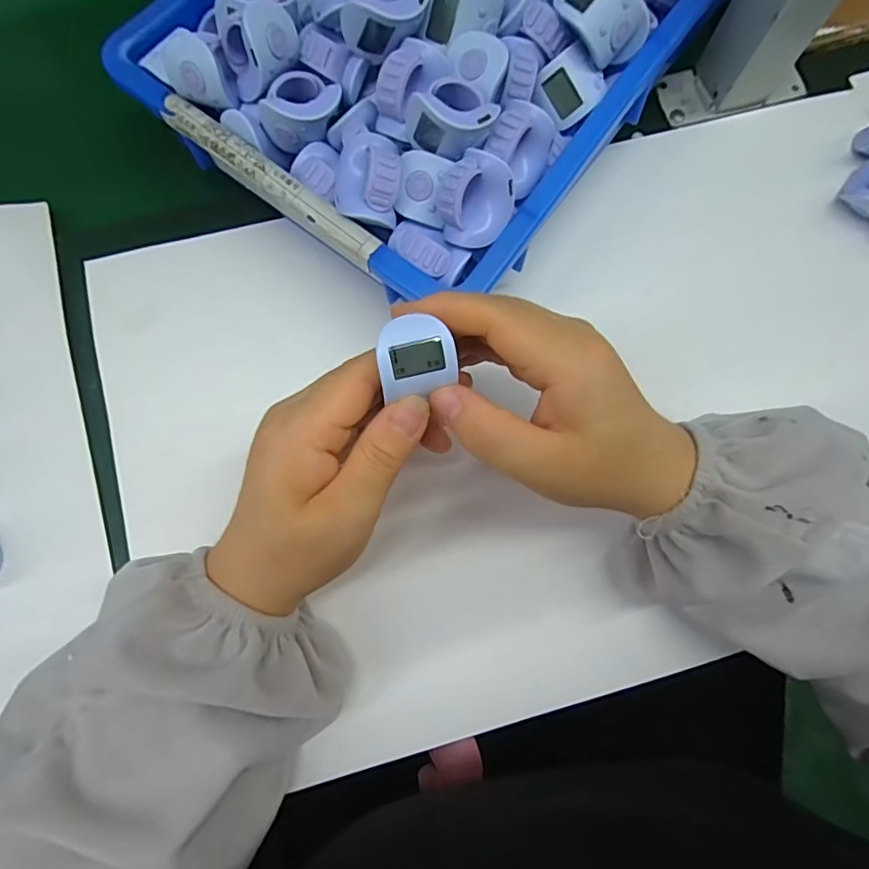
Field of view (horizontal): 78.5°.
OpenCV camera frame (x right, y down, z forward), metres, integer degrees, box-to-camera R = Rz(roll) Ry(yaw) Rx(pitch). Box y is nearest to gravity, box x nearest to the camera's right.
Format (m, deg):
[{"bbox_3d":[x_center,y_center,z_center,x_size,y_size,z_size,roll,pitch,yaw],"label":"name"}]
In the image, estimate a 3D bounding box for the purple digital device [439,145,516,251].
[{"bbox_3d":[0.020,-0.112,0.254,0.038,0.026,0.038,0,116,-1],"label":"purple digital device"}]

